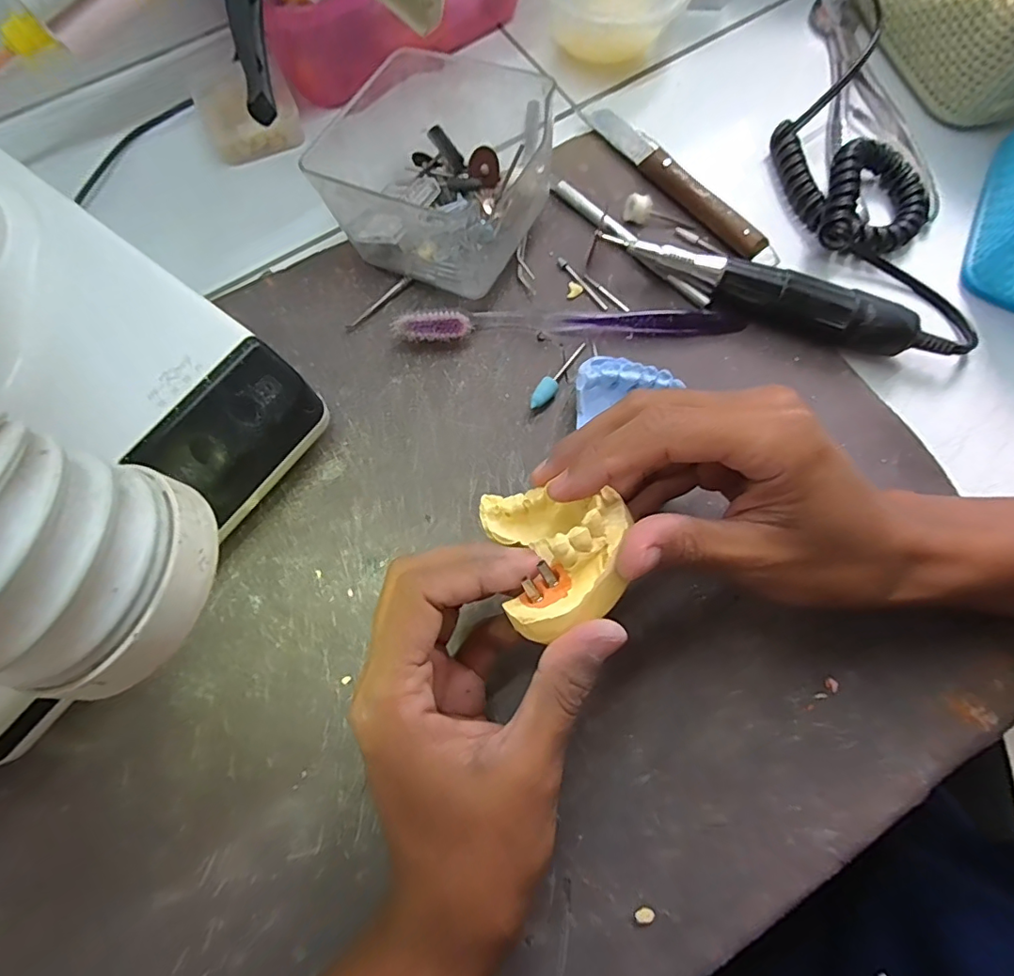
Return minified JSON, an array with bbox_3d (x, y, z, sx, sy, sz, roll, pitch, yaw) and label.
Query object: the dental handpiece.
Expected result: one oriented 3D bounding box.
[{"bbox_3d":[0.150,-0.105,0.289,0.191,0.026,0.031,19,75,3],"label":"dental handpiece"}]

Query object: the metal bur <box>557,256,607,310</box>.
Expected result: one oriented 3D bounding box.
[{"bbox_3d":[0.043,-0.118,0.302,0.005,0.004,0.042,-35,79,-10],"label":"metal bur"}]

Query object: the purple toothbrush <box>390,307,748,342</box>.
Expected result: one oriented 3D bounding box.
[{"bbox_3d":[0.035,-0.092,0.287,0.186,0.018,0.020,-4,75,-3],"label":"purple toothbrush"}]

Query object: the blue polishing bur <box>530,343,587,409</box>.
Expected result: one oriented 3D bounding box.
[{"bbox_3d":[0.028,-0.060,0.284,0.009,0.008,0.048,35,64,7],"label":"blue polishing bur"}]

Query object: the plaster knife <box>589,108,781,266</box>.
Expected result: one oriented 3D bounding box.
[{"bbox_3d":[0.104,-0.182,0.317,0.018,0.014,0.143,-37,79,-11],"label":"plaster knife"}]

